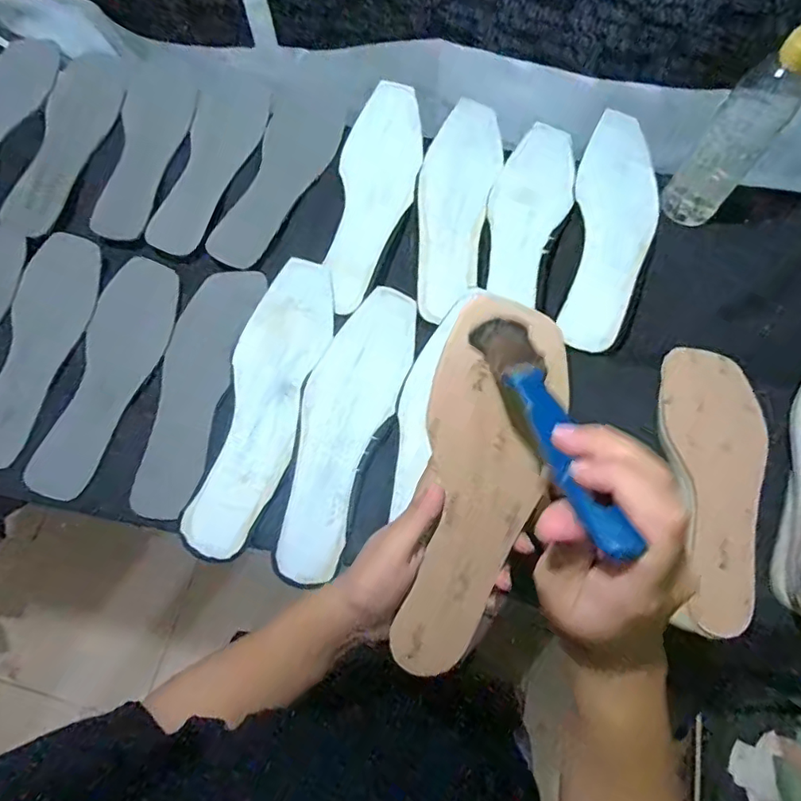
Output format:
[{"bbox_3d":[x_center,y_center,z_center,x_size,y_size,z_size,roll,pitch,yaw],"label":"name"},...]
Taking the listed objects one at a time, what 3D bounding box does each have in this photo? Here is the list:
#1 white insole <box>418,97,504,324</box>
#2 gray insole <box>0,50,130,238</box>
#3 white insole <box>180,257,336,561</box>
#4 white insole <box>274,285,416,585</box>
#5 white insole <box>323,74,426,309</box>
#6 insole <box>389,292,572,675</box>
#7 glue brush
[{"bbox_3d":[0.057,-0.209,0.590,0.077,0.011,0.272,13,74,6],"label":"white insole"},{"bbox_3d":[-0.365,-0.299,0.621,0.079,0.007,0.251,6,69,2],"label":"gray insole"},{"bbox_3d":[-0.123,-0.003,0.506,0.074,0.006,0.279,18,74,-3],"label":"white insole"},{"bbox_3d":[-0.051,0.017,0.499,0.079,0.007,0.273,18,70,7],"label":"white insole"},{"bbox_3d":[-0.027,-0.222,0.587,0.079,0.011,0.288,13,73,0],"label":"white insole"},{"bbox_3d":[0.046,0.058,0.338,0.072,0.013,0.230,12,99,5],"label":"insole"},{"bbox_3d":[0.066,0.005,0.257,0.027,0.009,0.158,-10,37,-4],"label":"glue brush"}]

